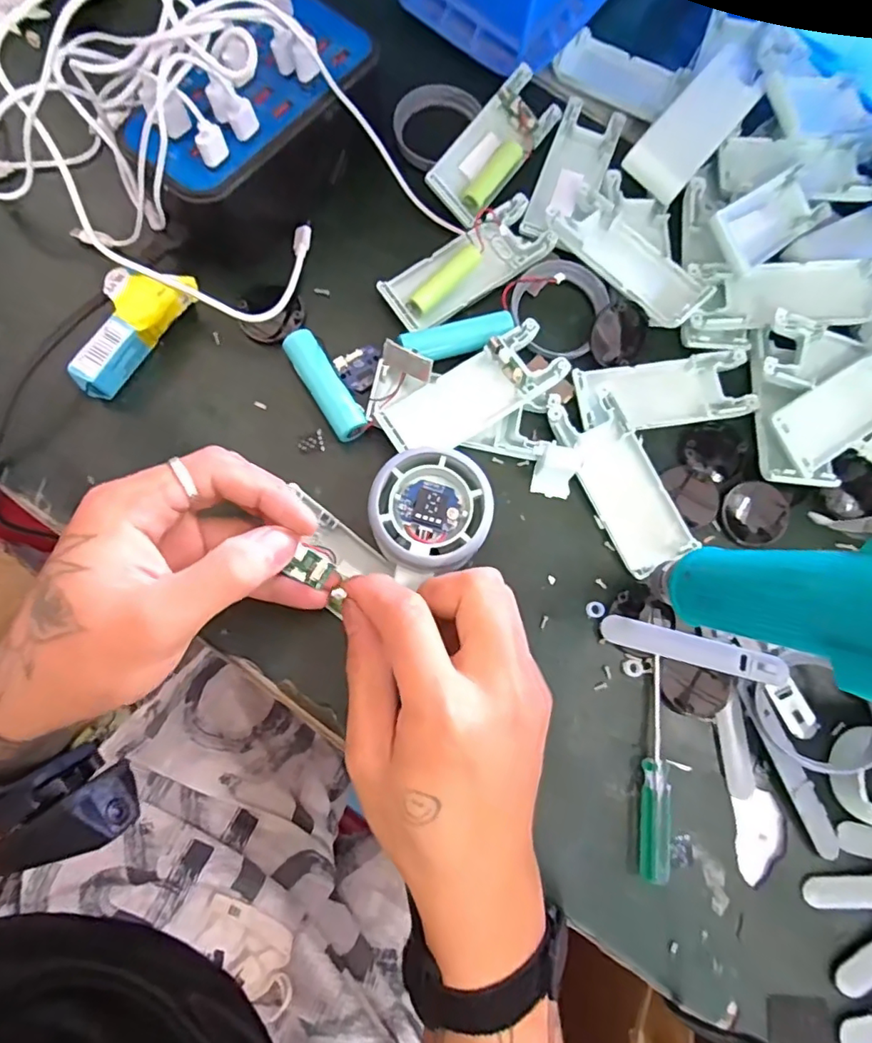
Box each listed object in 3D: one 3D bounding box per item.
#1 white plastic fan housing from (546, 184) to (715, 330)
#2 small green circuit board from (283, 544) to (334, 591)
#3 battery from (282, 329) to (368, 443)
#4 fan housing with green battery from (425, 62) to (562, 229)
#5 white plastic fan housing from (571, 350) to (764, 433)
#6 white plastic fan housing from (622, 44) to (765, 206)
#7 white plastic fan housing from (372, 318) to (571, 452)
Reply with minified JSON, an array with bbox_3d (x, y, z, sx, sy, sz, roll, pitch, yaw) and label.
[{"bbox_3d":[0.114,-0.156,0.333,0.046,0.019,0.100,-41,83,-8],"label":"white plastic fan housing"},{"bbox_3d":[-0.057,0.021,0.258,0.017,0.010,0.014,26,80,4],"label":"small green circuit board"},{"bbox_3d":[-0.062,-0.076,0.317,0.019,0.017,0.067,-31,81,-7],"label":"battery"},{"bbox_3d":[0.036,-0.232,0.348,0.039,0.019,0.103,38,81,-9],"label":"fan housing with green battery"},{"bbox_3d":[0.133,-0.075,0.324,0.102,0.015,0.040,-8,79,-3],"label":"white plastic fan housing"},{"bbox_3d":[0.160,-0.243,0.346,0.038,0.025,0.098,41,81,6],"label":"white plastic fan housing"},{"bbox_3d":[0.019,-0.070,0.312,0.103,0.021,0.040,-32,81,-7],"label":"white plastic fan housing"}]

